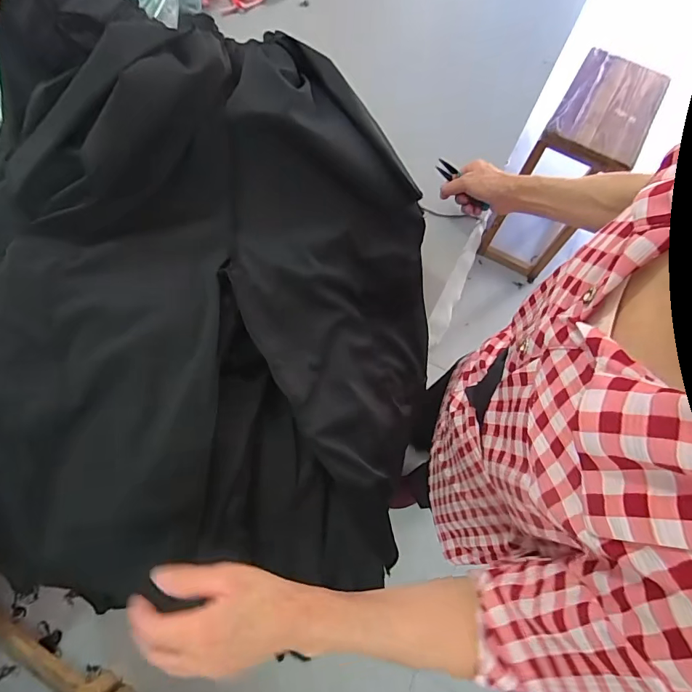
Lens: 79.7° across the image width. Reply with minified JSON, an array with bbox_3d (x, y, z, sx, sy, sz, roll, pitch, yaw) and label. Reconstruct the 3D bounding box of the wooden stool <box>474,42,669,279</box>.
[{"bbox_3d":[0.679,-0.525,1.329,0.230,0.554,0.414,29,71,9],"label":"wooden stool"}]

